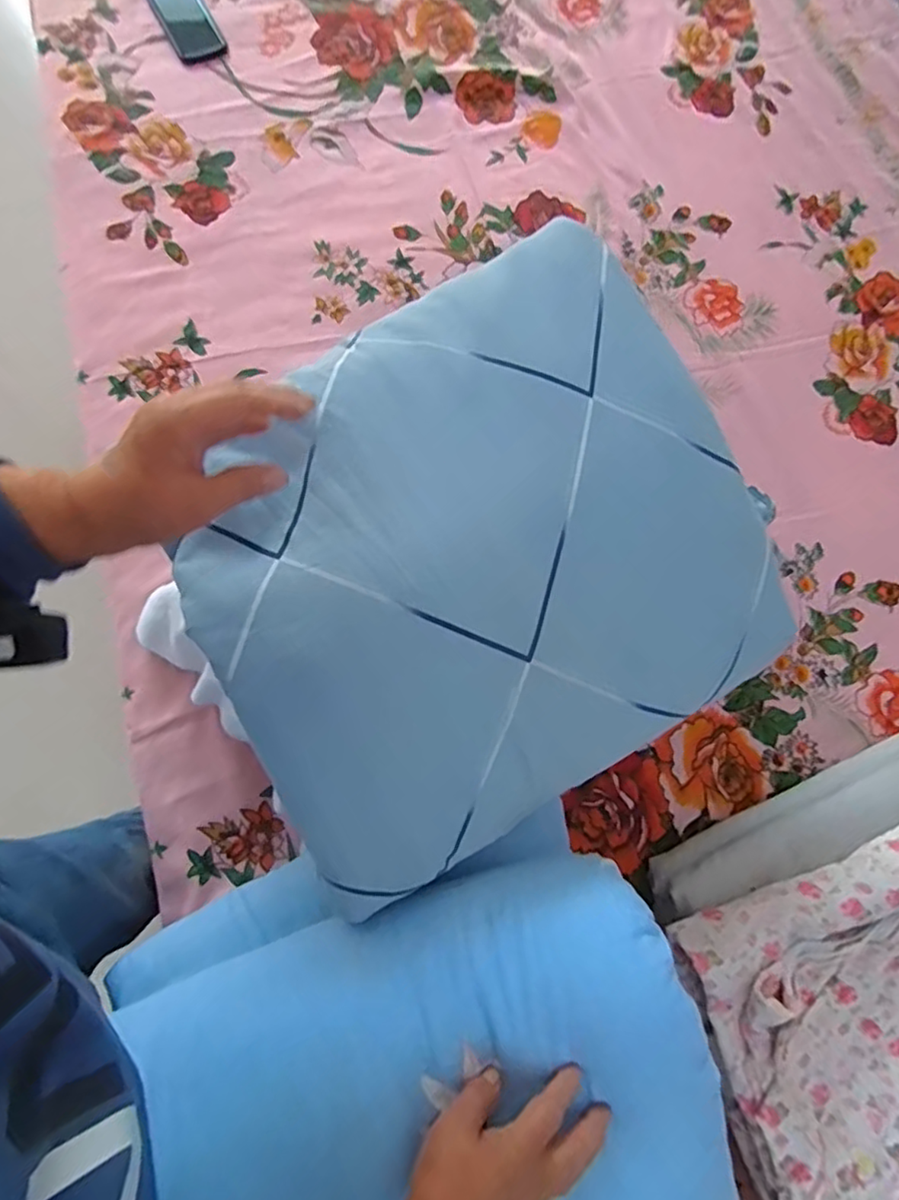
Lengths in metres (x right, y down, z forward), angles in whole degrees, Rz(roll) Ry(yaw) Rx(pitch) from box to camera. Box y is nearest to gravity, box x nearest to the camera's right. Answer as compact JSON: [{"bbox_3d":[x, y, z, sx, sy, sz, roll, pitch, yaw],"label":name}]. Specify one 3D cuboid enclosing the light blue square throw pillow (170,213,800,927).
[{"bbox_3d":[0.031,-0.042,0.521,0.467,0.142,0.422,-31,80,-8],"label":"light blue square throw pillow"}]

